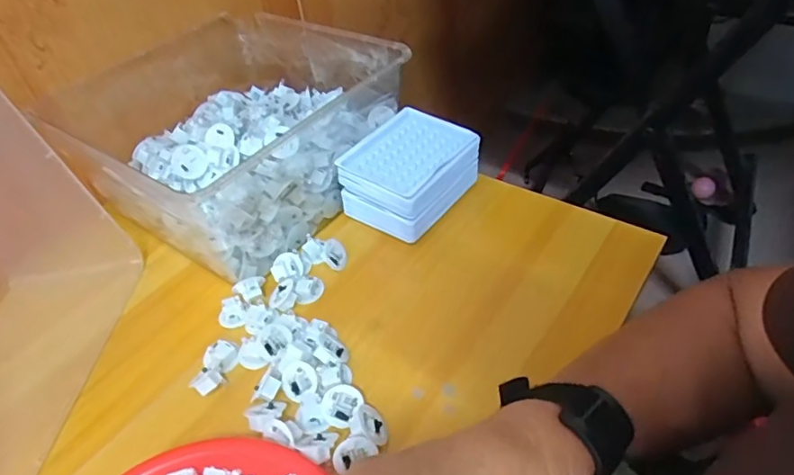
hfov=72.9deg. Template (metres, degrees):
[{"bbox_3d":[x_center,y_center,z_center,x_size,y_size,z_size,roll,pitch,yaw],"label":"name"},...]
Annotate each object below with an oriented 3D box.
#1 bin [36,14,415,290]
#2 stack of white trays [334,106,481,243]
[{"bbox_3d":[-0.189,-0.124,0.622,0.299,0.129,0.294,28,54,31],"label":"bin"},{"bbox_3d":[0.016,-0.065,0.593,0.108,0.080,0.133,25,53,29],"label":"stack of white trays"}]

